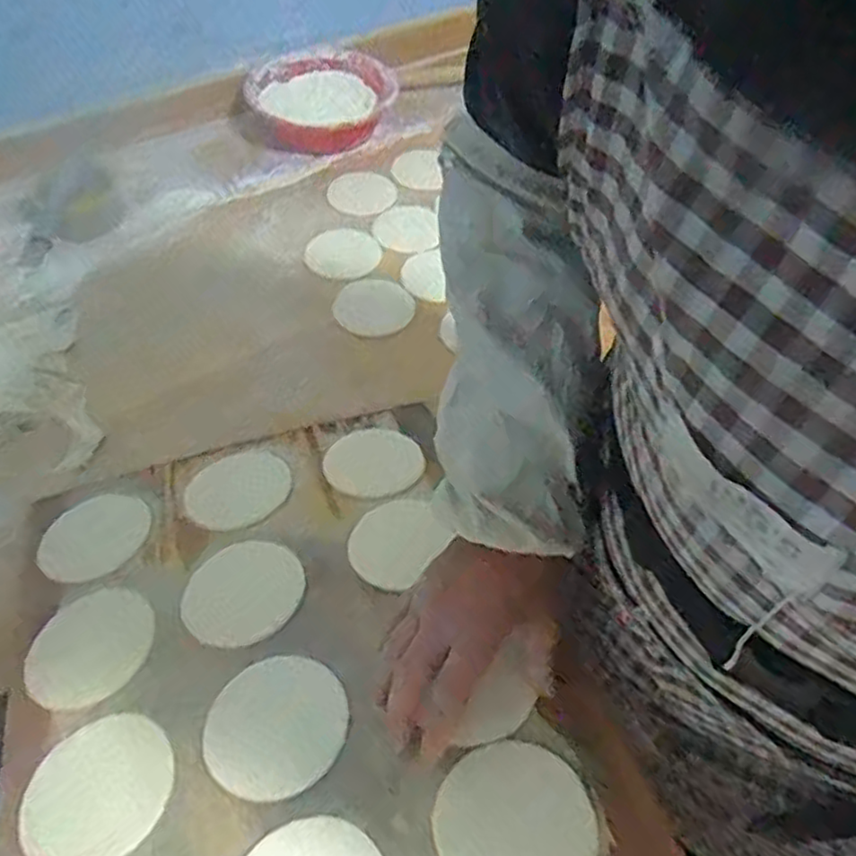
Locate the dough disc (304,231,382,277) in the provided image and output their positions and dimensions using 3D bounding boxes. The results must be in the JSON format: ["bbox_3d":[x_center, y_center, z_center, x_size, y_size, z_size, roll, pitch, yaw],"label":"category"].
[{"bbox_3d":[-0.111,-0.226,0.912,0.099,0.014,0.080,5,55,1],"label":"dough disc"}]

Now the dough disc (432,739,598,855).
[{"bbox_3d":[0.053,0.240,0.426,0.091,0.004,0.093,-36,54,-21],"label":"dough disc"}]

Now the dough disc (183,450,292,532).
[{"bbox_3d":[-0.178,0.056,0.657,0.090,0.006,0.105,19,42,21],"label":"dough disc"}]

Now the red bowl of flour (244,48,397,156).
[{"bbox_3d":[-0.160,-0.488,1.047,0.168,0.068,0.189,25,58,15],"label":"red bowl of flour"}]

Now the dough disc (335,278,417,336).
[{"bbox_3d":[-0.067,-0.149,0.861,0.095,0.010,0.086,4,55,1],"label":"dough disc"}]

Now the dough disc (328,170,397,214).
[{"bbox_3d":[-0.092,-0.327,0.973,0.089,0.010,0.095,1,55,-2],"label":"dough disc"}]

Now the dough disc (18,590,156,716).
[{"bbox_3d":[-0.257,0.168,0.535,0.091,0.012,0.095,-2,37,2],"label":"dough disc"}]

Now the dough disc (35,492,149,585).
[{"bbox_3d":[-0.295,0.094,0.619,0.083,0.011,0.096,23,49,9],"label":"dough disc"}]

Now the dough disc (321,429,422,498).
[{"bbox_3d":[-0.054,0.032,0.674,0.086,0.005,0.098,-38,49,-26],"label":"dough disc"}]

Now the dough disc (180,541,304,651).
[{"bbox_3d":[-0.148,0.131,0.562,0.089,0.005,0.095,2,44,-2],"label":"dough disc"}]

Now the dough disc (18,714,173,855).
[{"bbox_3d":[-0.213,0.234,0.455,0.088,0.004,0.091,35,52,29],"label":"dough disc"}]

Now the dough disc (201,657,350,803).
[{"bbox_3d":[-0.104,0.202,0.480,0.095,0.004,0.096,-2,39,1],"label":"dough disc"}]

